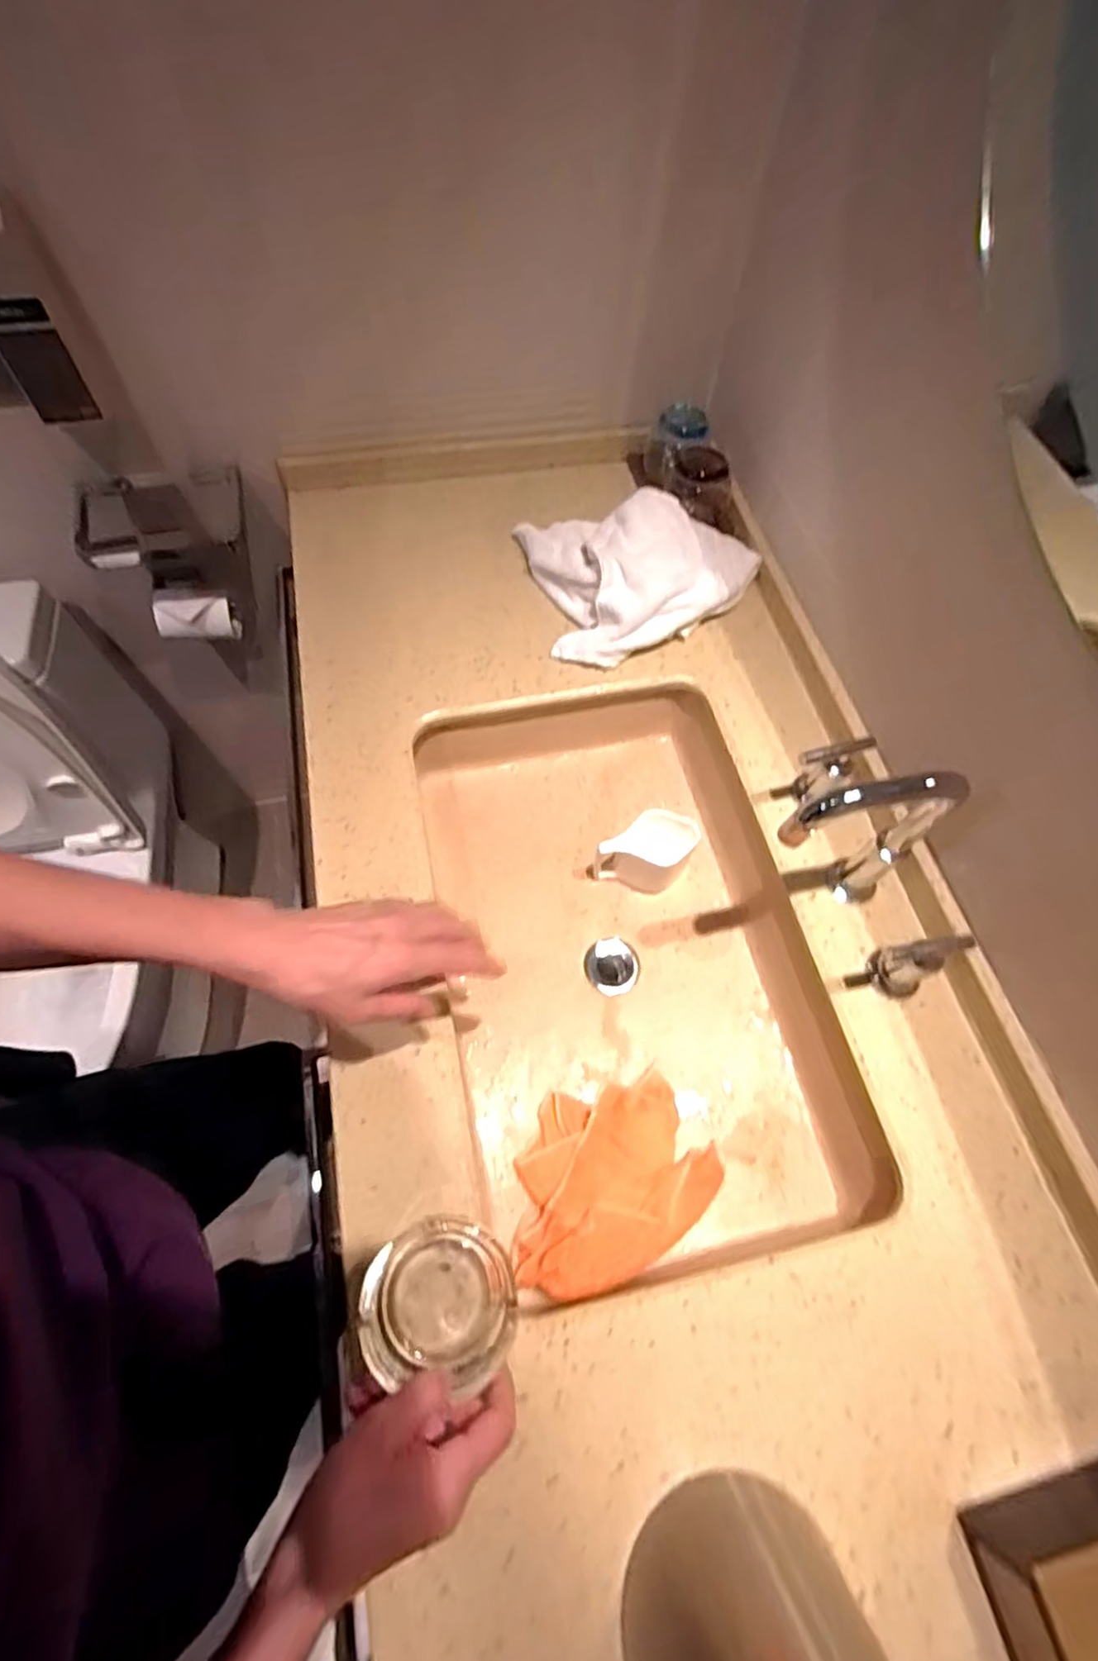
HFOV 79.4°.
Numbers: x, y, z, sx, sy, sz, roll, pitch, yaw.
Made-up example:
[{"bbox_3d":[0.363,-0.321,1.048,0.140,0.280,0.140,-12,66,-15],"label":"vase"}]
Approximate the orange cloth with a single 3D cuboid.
[{"bbox_3d":[0.062,0.327,0.626,0.202,0.049,0.158,-10,64,-8],"label":"orange cloth"}]

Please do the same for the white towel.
[{"bbox_3d":[0.119,-0.325,0.818,0.275,0.075,0.230,-12,64,-8],"label":"white towel"}]

